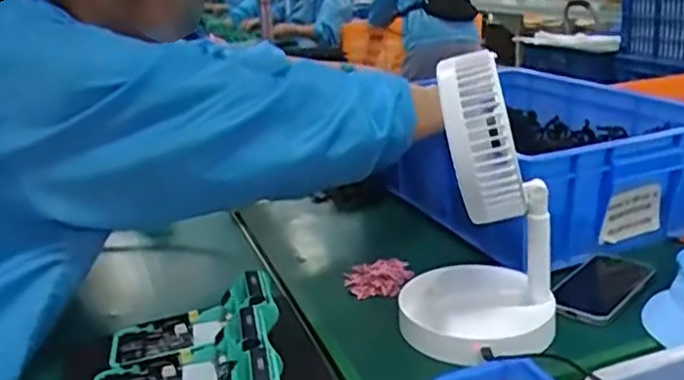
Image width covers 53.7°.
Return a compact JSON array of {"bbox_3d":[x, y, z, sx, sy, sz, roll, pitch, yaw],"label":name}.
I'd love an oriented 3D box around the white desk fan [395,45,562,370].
[{"bbox_3d":[0.131,0.014,0.682,0.157,0.289,0.165,-1,20,10],"label":"white desk fan"}]

